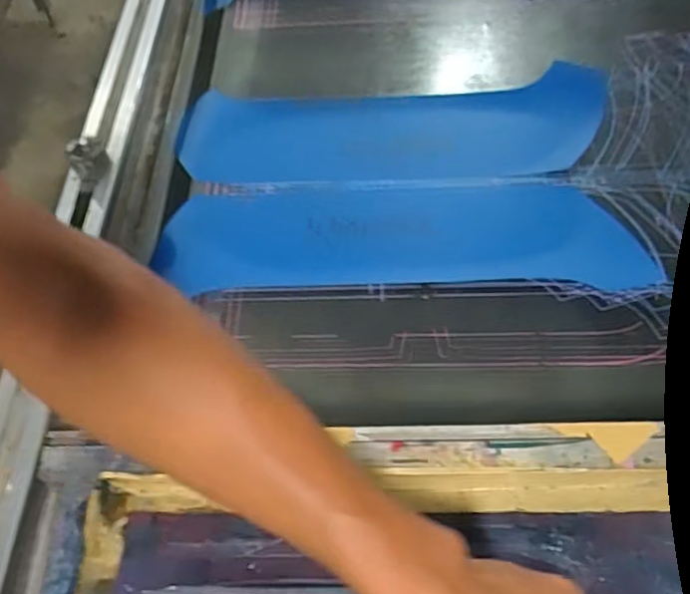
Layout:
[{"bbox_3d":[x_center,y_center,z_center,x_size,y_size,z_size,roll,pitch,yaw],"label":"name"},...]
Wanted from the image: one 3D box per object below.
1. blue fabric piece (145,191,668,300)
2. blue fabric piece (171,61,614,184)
[{"bbox_3d":[0.053,-0.060,0.659,0.474,0.014,0.127,0,57,3],"label":"blue fabric piece"},{"bbox_3d":[0.060,-0.191,0.739,0.483,0.020,0.160,-4,65,-2],"label":"blue fabric piece"}]

